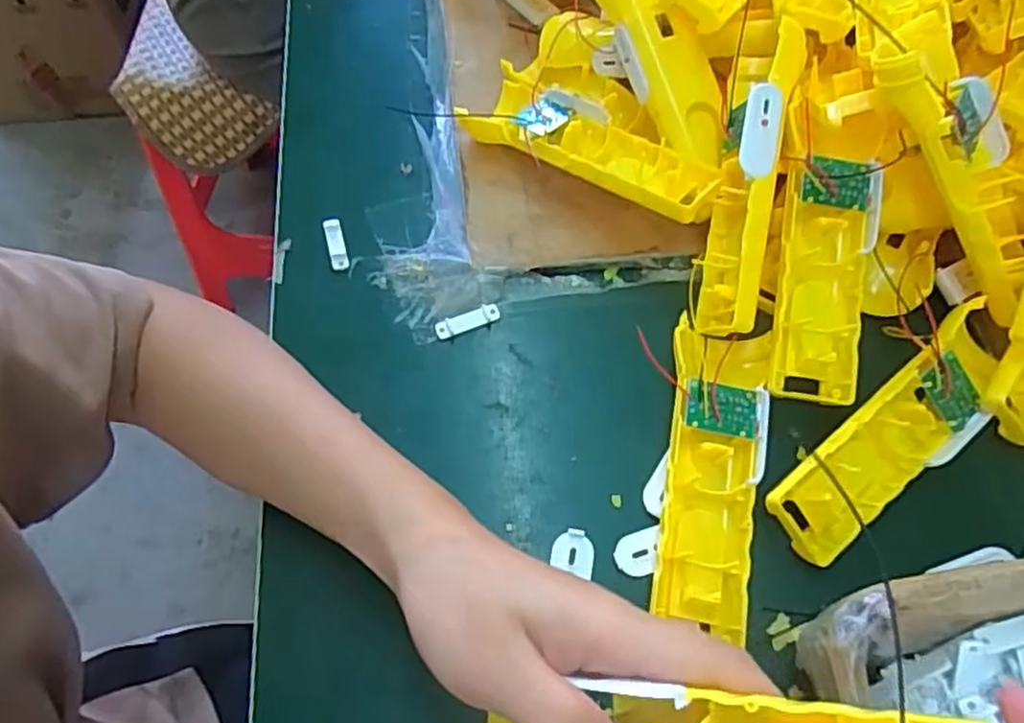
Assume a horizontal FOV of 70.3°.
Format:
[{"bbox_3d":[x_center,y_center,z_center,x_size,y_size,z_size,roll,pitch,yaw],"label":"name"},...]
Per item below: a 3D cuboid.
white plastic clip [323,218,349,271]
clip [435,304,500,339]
[{"bbox_3d":[-0.106,-0.071,0.439,0.010,0.005,0.035,-14,62,-7],"label":"white plastic clip"},{"bbox_3d":[-0.025,-0.023,0.413,0.038,0.005,0.009,-20,63,-11],"label":"clip"}]

